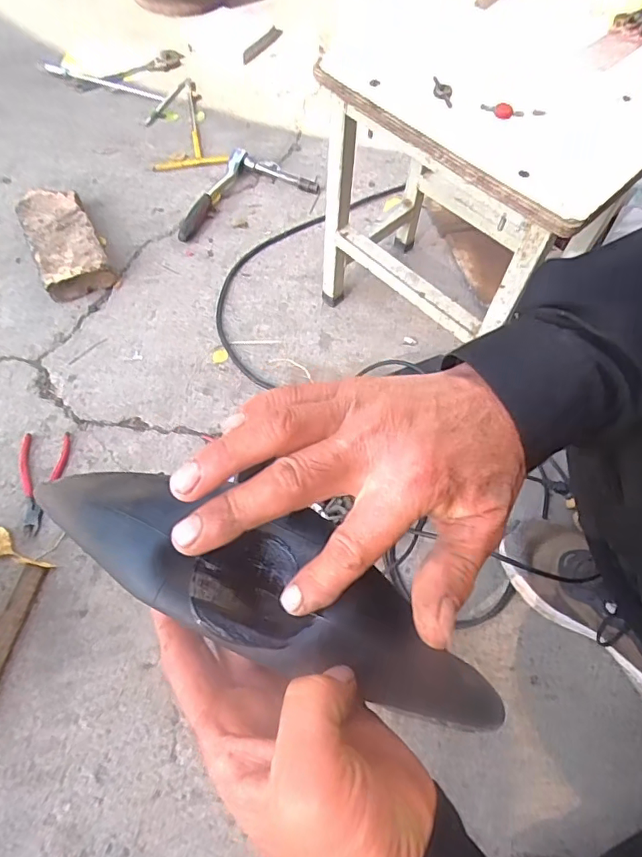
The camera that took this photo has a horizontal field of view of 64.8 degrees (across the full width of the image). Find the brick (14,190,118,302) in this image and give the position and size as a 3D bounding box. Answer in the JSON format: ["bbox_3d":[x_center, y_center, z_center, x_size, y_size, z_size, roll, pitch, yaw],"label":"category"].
[{"bbox_3d":[-0.427,-0.312,0.843,0.107,0.053,0.215,-23,67,-15],"label":"brick"}]

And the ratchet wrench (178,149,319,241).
[{"bbox_3d":[-0.150,-0.437,0.914,0.275,0.039,0.136,-26,66,-12],"label":"ratchet wrench"}]

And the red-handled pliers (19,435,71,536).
[{"bbox_3d":[-0.377,0.072,0.678,0.065,0.013,0.139,-3,64,-1],"label":"red-handled pliers"}]

